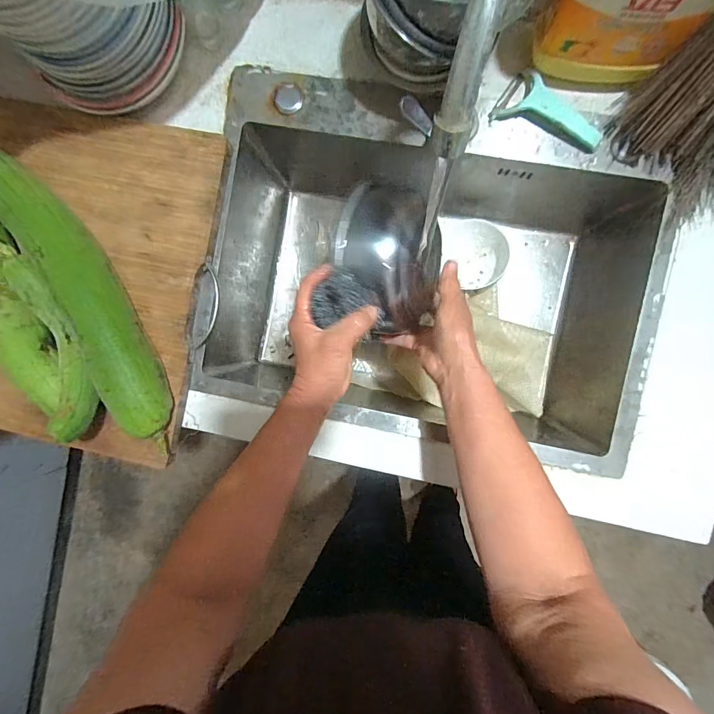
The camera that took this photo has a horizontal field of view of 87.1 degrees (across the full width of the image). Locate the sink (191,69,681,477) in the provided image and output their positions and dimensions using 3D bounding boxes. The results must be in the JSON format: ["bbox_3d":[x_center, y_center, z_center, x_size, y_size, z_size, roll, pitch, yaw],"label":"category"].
[{"bbox_3d":[0.091,-0.103,0.579,0.572,0.219,0.459,11,92,5],"label":"sink"}]

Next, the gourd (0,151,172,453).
[{"bbox_3d":[-0.324,-0.073,0.446,0.077,0.065,0.385,-31,88,5],"label":"gourd"}]

